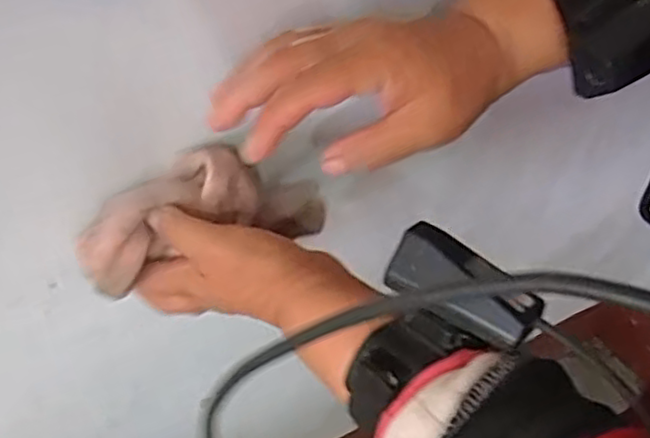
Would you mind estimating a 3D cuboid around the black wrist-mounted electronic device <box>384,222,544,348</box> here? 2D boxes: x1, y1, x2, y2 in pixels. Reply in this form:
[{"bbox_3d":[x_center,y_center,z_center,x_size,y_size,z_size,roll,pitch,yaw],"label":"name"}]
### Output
[{"bbox_3d":[0.063,0.031,0.312,0.069,0.020,0.029,32,53,20],"label":"black wrist-mounted electronic device"}]

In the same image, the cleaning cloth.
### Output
[{"bbox_3d":[-0.072,-0.007,0.399,0.144,0.064,0.046,-16,53,-18],"label":"cleaning cloth"}]

